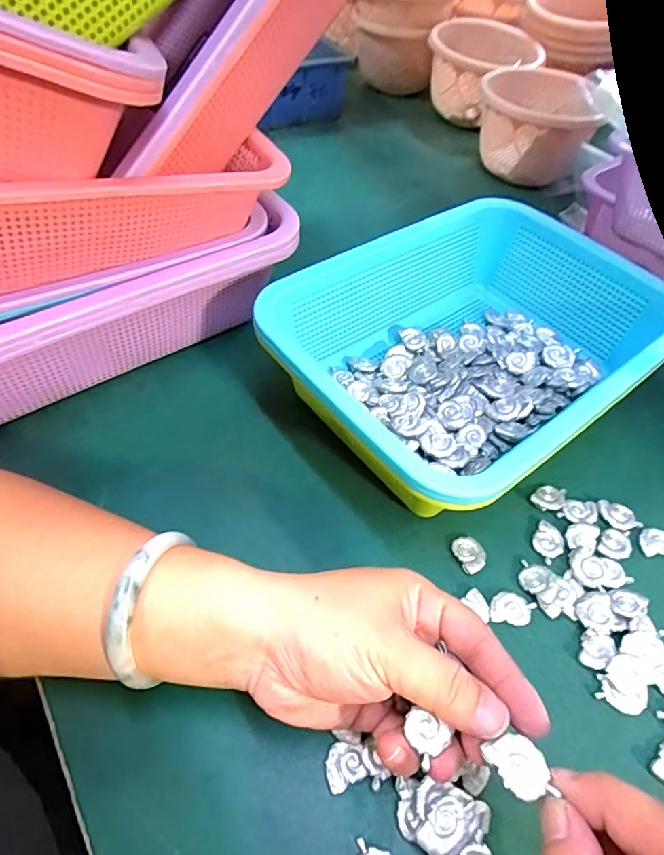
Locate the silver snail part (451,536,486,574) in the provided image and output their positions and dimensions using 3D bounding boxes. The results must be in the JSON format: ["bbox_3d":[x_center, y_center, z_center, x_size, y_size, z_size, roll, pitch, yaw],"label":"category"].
[{"bbox_3d":[0.085,0.078,0.312,0.018,0.005,0.022,-17,55,-18],"label":"silver snail part"}]

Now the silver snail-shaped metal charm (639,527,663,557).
[{"bbox_3d":[0.210,0.073,0.328,0.025,0.004,0.018,-2,52,-6],"label":"silver snail-shaped metal charm"}]

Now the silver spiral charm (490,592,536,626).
[{"bbox_3d":[0.104,0.104,0.292,0.026,0.004,0.018,7,51,1],"label":"silver spiral charm"}]

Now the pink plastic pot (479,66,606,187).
[{"bbox_3d":[0.237,-0.361,0.623,0.122,0.095,0.126,10,51,3],"label":"pink plastic pot"}]

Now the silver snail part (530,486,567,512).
[{"bbox_3d":[0.145,0.048,0.341,0.023,0.004,0.019,14,52,6],"label":"silver snail part"}]

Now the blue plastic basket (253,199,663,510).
[{"bbox_3d":[0.101,-0.055,0.369,0.267,0.084,0.193,-30,60,-25],"label":"blue plastic basket"}]

